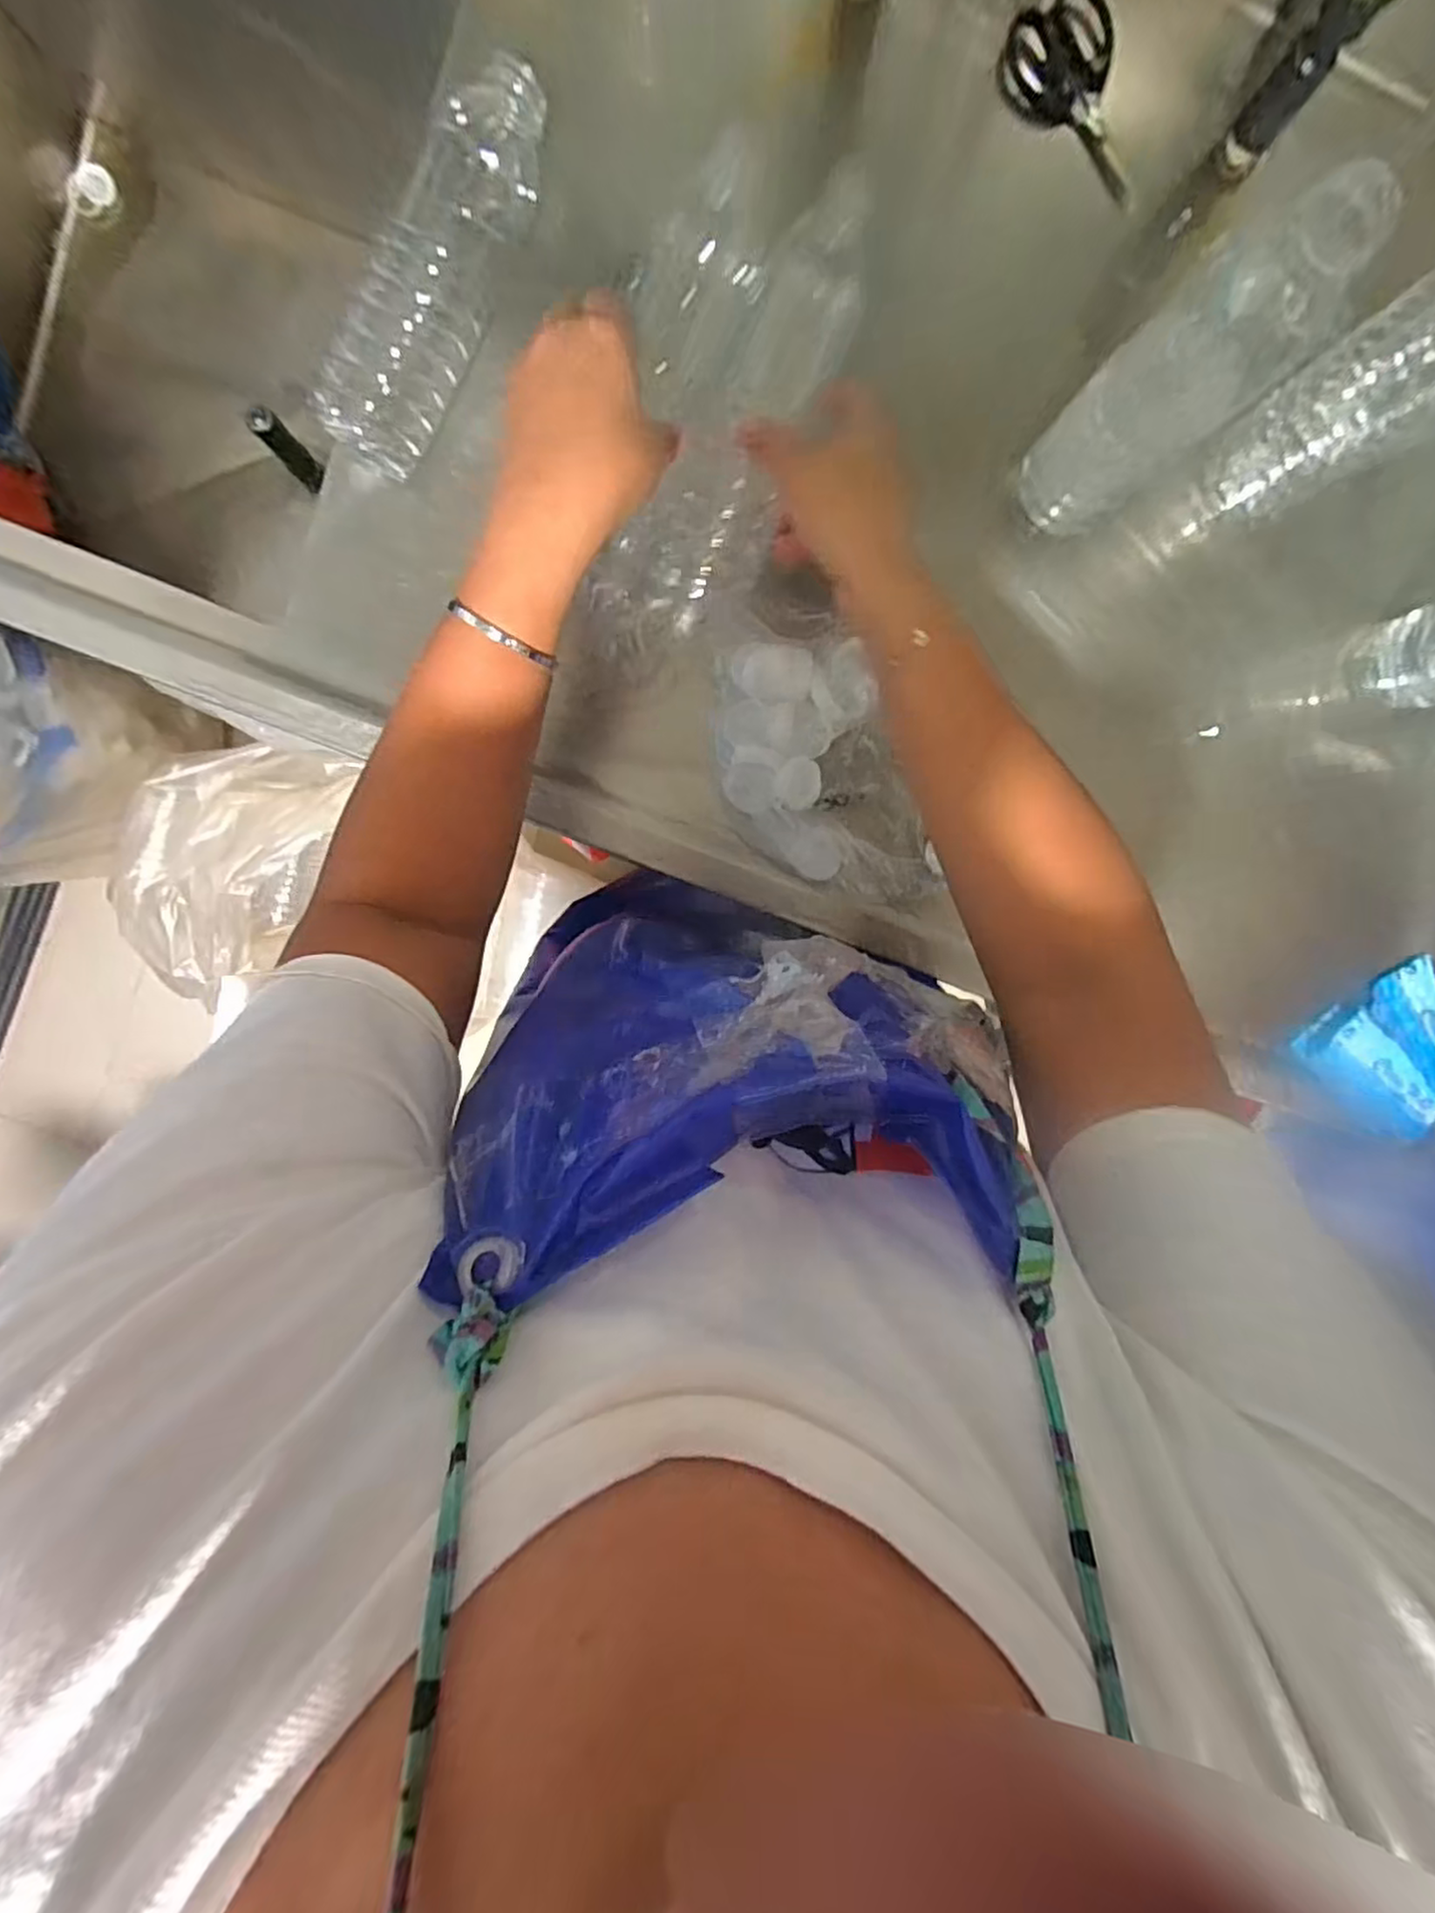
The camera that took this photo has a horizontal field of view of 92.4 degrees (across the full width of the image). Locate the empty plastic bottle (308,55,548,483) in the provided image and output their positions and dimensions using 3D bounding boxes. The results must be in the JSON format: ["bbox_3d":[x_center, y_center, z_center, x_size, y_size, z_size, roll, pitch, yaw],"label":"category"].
[{"bbox_3d":[-0.157,-0.382,0.385,0.054,0.051,0.203,25,96,-6],"label":"empty plastic bottle"}]

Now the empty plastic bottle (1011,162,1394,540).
[{"bbox_3d":[0.222,-0.279,0.341,0.053,0.202,0.058,0,98,-4],"label":"empty plastic bottle"}]

